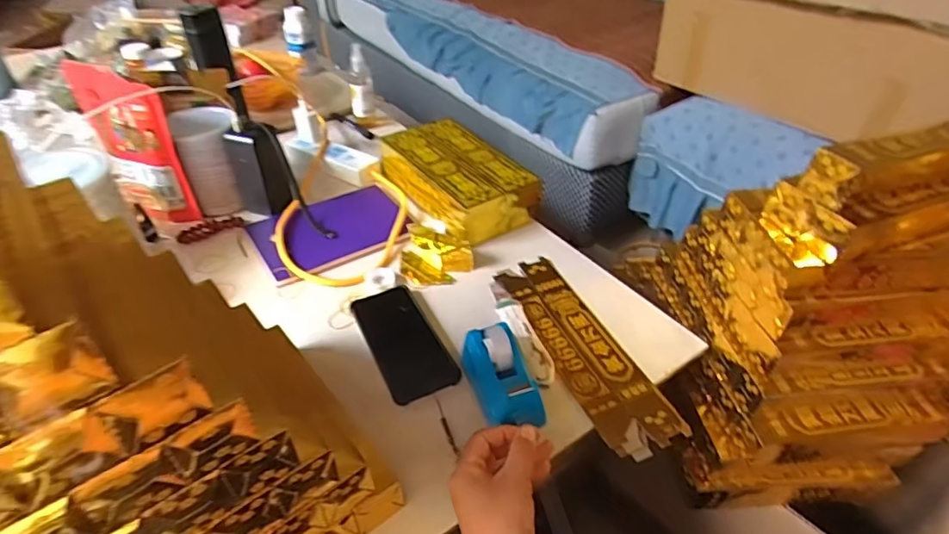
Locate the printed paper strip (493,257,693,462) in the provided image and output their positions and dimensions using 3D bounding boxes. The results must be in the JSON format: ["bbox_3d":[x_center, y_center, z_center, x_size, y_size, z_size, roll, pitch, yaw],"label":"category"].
[{"bbox_3d":[0.120,0.087,0.628,0.089,0.013,0.290,-17,43,-18],"label":"printed paper strip"}]

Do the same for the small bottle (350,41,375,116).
[{"bbox_3d":[-0.210,-0.340,1.006,0.040,0.127,0.031,-6,41,-5],"label":"small bottle"}]

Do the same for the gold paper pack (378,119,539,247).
[{"bbox_3d":[-0.027,-0.143,0.844,0.142,0.067,0.246,-27,47,-27],"label":"gold paper pack"}]

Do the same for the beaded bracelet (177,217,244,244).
[{"bbox_3d":[-0.378,-0.055,0.784,0.087,0.014,0.021,-22,45,-22],"label":"beaded bracelet"}]

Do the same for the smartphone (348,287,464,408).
[{"bbox_3d":[-0.081,0.083,0.618,0.073,0.011,0.160,-19,44,-20],"label":"smartphone"}]

